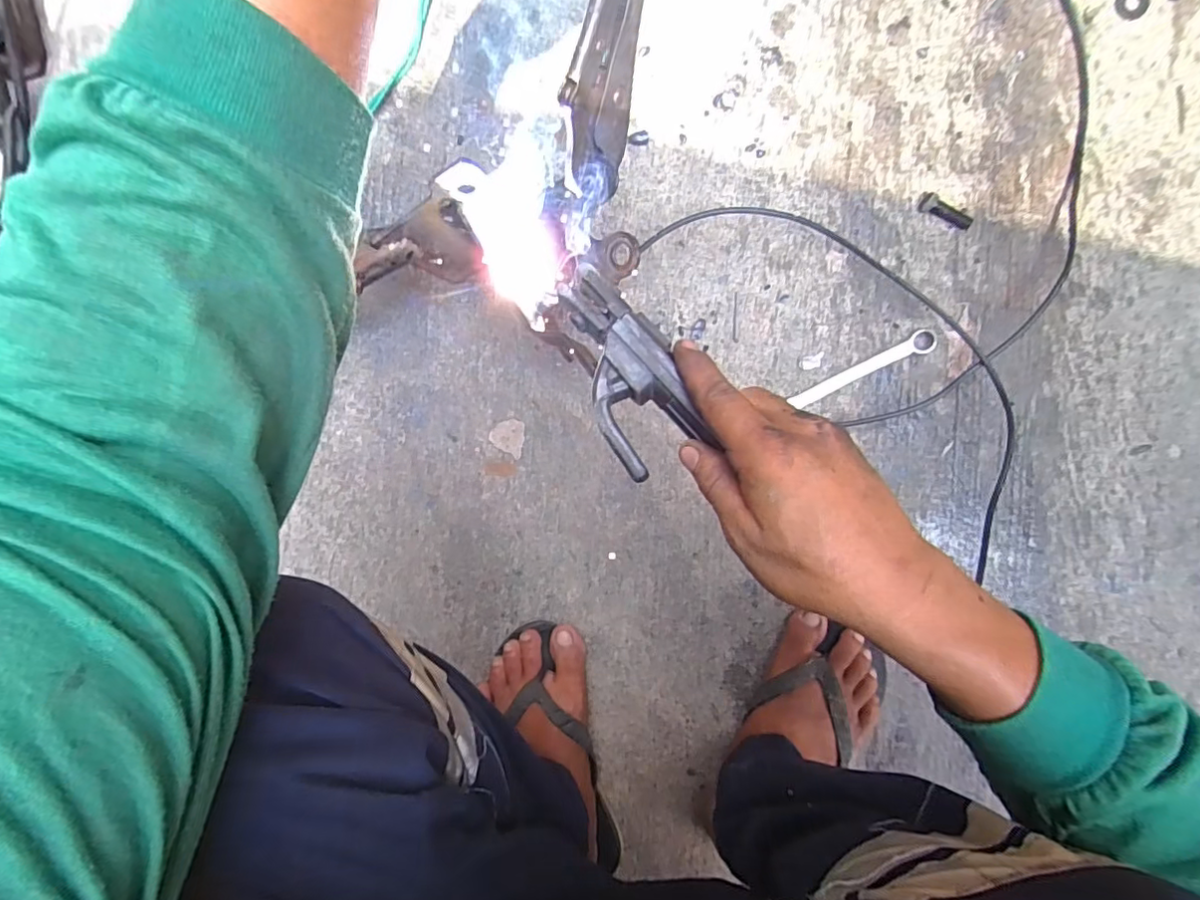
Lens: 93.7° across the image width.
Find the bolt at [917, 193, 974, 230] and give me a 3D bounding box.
[{"bbox_3d":[0.307,-0.211,0.499,0.049,0.016,0.016,28,93,3],"label":"bolt"}]

